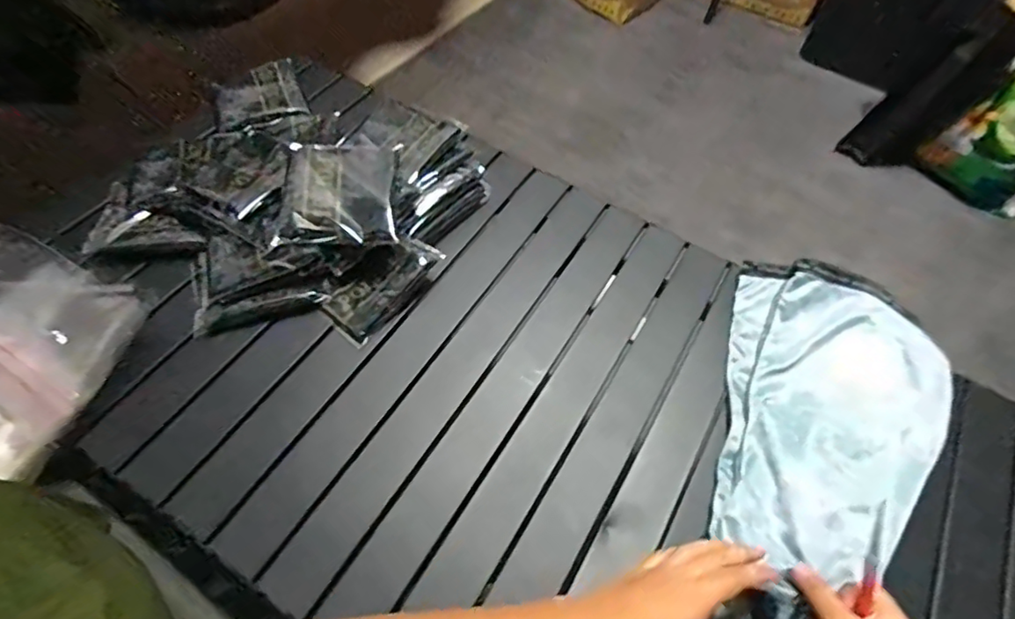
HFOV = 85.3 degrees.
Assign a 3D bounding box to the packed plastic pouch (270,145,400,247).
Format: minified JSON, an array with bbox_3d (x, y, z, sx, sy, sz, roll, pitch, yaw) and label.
[{"bbox_3d":[-0.192,-0.135,0.635,0.126,0.031,0.137,-2,58,-5],"label":"packed plastic pouch"}]

